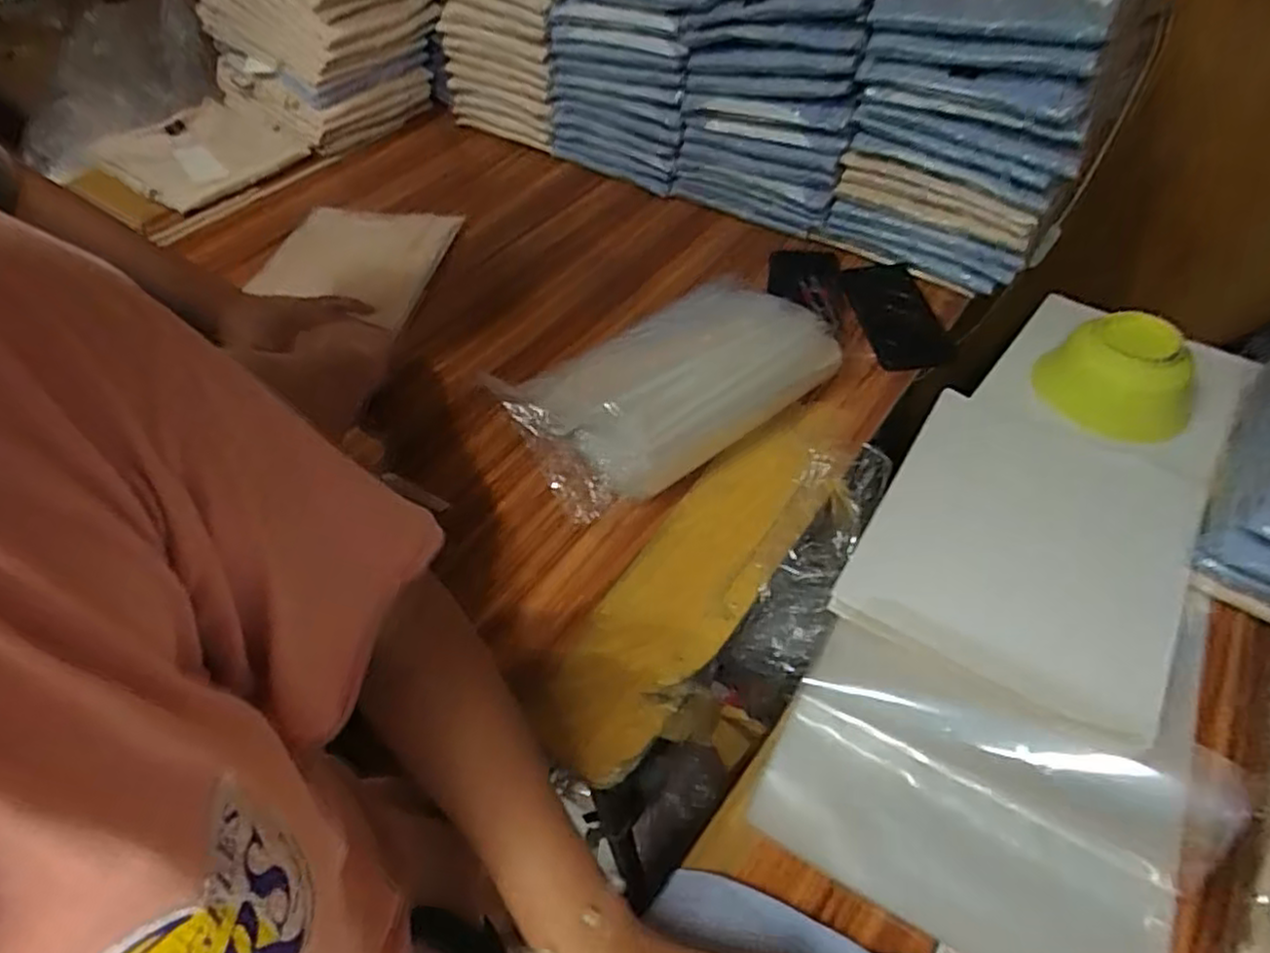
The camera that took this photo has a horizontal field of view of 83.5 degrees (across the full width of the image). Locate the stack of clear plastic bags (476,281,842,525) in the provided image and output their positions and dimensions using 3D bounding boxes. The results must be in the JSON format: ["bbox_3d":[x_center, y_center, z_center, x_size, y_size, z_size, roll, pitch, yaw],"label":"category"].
[{"bbox_3d":[0.032,-0.089,0.668,0.313,0.086,0.160,-32,53,-21],"label":"stack of clear plastic bags"}]

